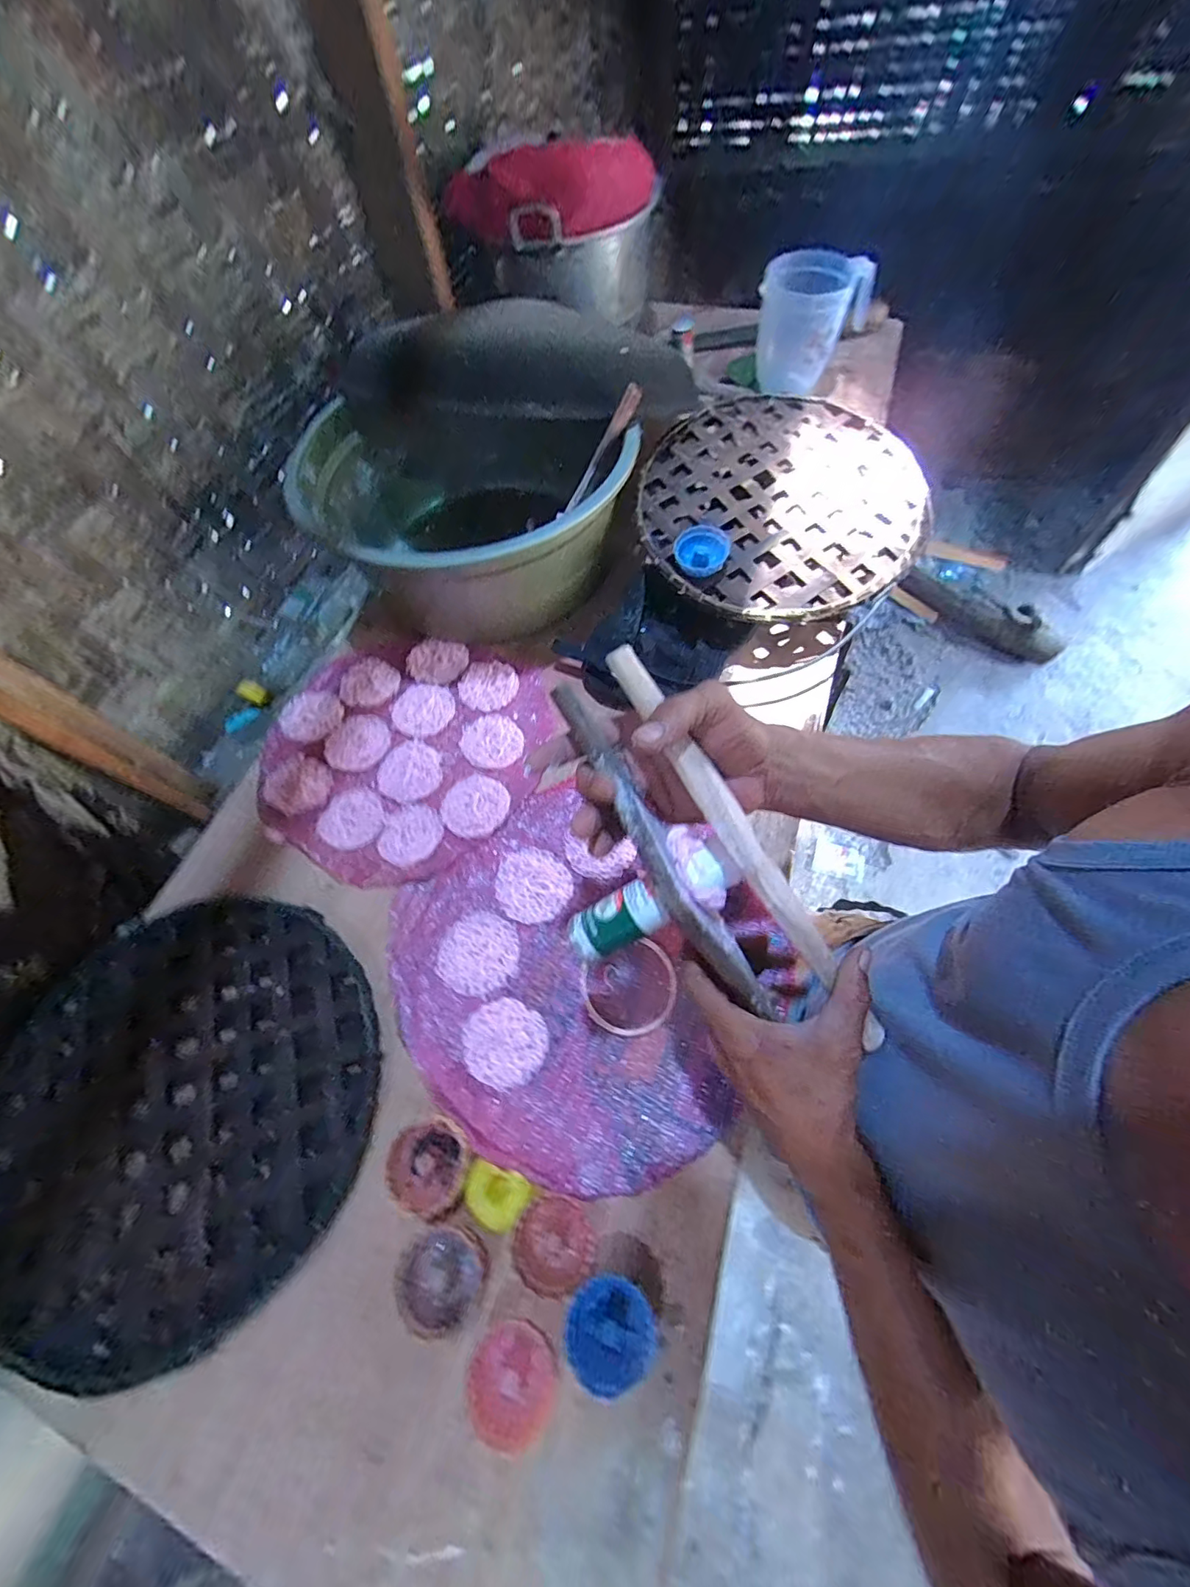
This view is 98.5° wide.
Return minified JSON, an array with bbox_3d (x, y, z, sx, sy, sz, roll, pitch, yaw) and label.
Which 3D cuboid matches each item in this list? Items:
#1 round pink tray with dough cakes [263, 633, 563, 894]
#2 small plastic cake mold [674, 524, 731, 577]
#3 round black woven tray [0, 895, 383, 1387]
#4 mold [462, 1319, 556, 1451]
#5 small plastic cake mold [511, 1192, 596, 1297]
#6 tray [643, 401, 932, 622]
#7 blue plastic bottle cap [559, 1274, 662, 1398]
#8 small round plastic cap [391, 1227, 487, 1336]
[{"bbox_3d":[-0.238,-0.061,0.621,0.332,0.014,0.317,22,66,14],"label":"round pink tray with dough cakes"},{"bbox_3d":[0.126,-0.290,0.603,0.062,0.021,0.064,8,65,10],"label":"small plastic cake mold"},{"bbox_3d":[-0.378,0.268,0.458,0.358,0.012,0.341,-1,63,3],"label":"round black woven tray"},{"bbox_3d":[-0.058,0.413,0.359,0.060,0.014,0.060,-1,63,3],"label":"mold"},{"bbox_3d":[-0.031,0.342,0.389,0.060,0.013,0.055,-1,63,3],"label":"small plastic cake mold"},{"bbox_3d":[0.222,-0.349,0.628,0.330,0.017,0.317,-2,75,7],"label":"tray"},{"bbox_3d":[0.012,0.384,0.364,0.065,0.016,0.057,14,65,10],"label":"blue plastic bottle cap"},{"bbox_3d":[-0.113,0.360,0.383,0.062,0.022,0.059,-1,63,3],"label":"small round plastic cap"}]

